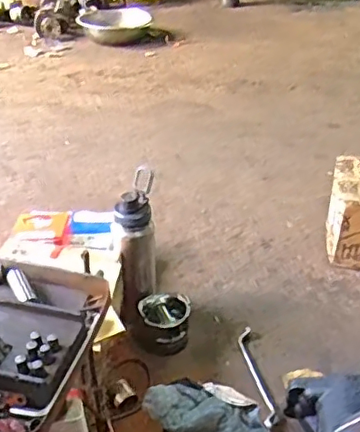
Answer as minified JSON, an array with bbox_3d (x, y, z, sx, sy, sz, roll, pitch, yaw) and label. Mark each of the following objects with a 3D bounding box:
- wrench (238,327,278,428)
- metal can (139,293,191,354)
[{"bbox_3d":[0.133,0.279,0.987,0.027,0.019,0.210,-3,35,-7],"label":"wrench"},{"bbox_3d":[-0.028,0.200,1.056,0.092,0.082,0.095,1,35,-1],"label":"metal can"}]

